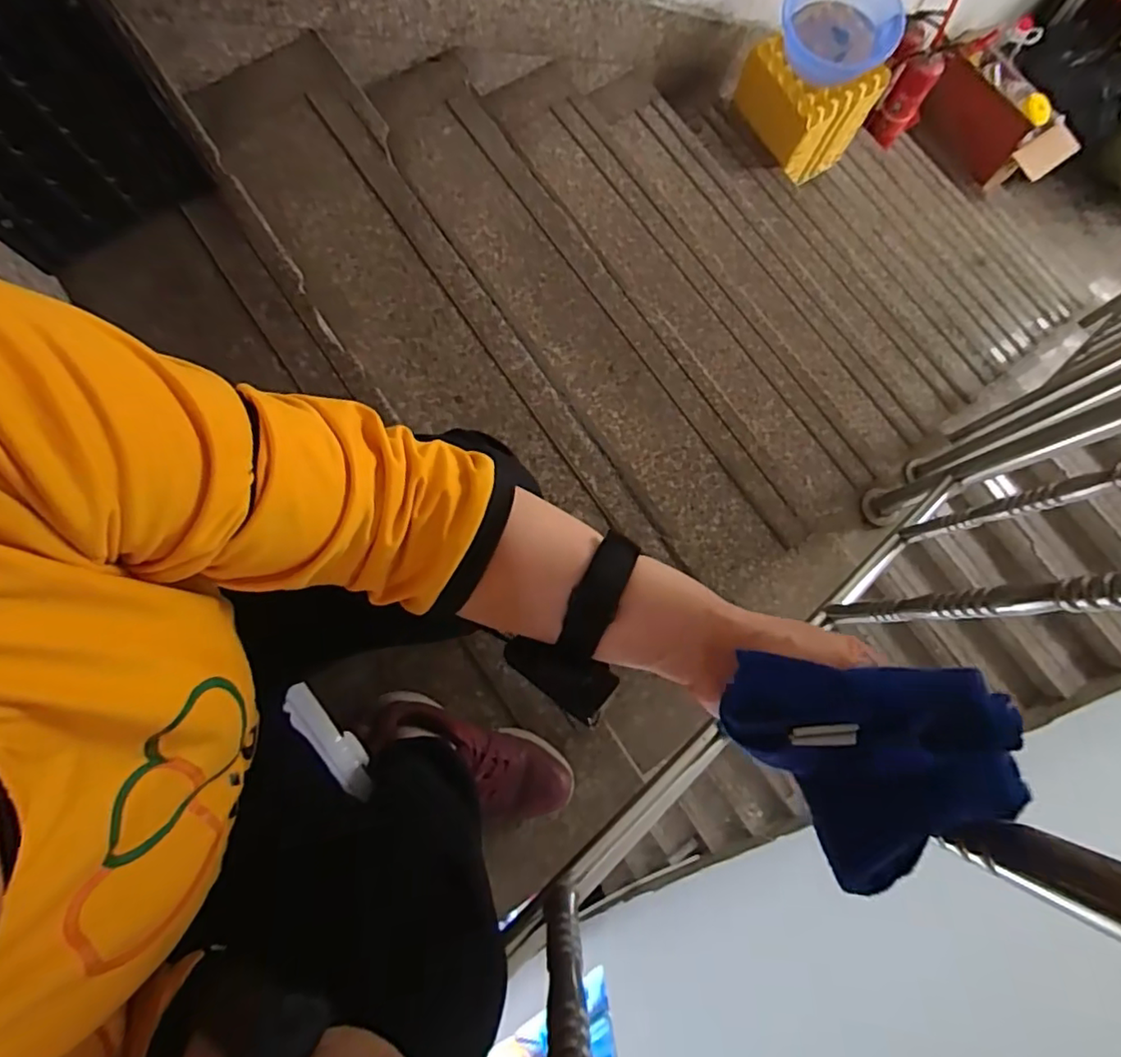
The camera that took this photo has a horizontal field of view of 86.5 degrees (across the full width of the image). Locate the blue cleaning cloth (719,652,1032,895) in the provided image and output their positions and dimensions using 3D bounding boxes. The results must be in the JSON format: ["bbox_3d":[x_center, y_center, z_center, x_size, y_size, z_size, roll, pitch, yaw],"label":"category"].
[{"bbox_3d":[0.134,0.109,0.265,0.108,0.060,0.095,3,78,-1],"label":"blue cleaning cloth"}]

